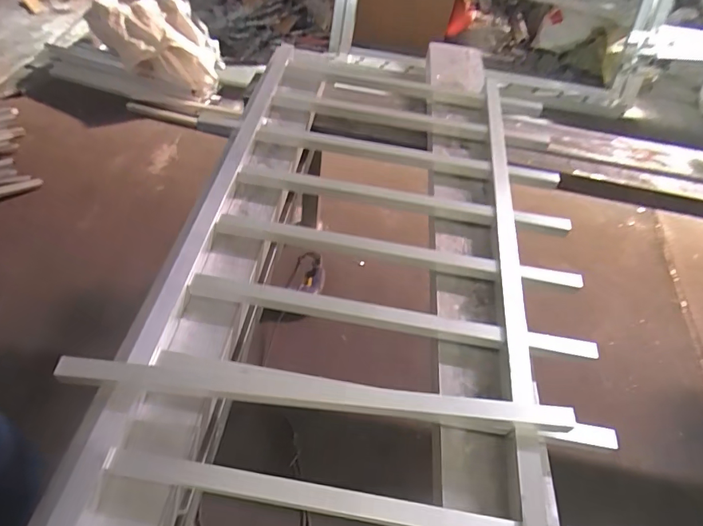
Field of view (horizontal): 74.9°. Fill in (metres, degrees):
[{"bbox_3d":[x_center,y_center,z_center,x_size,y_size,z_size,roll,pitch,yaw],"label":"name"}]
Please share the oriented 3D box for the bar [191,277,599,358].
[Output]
[{"bbox_3d":[0.056,0.086,0.725,0.630,0.037,0.031,10,52,1],"label":"bar"}]

